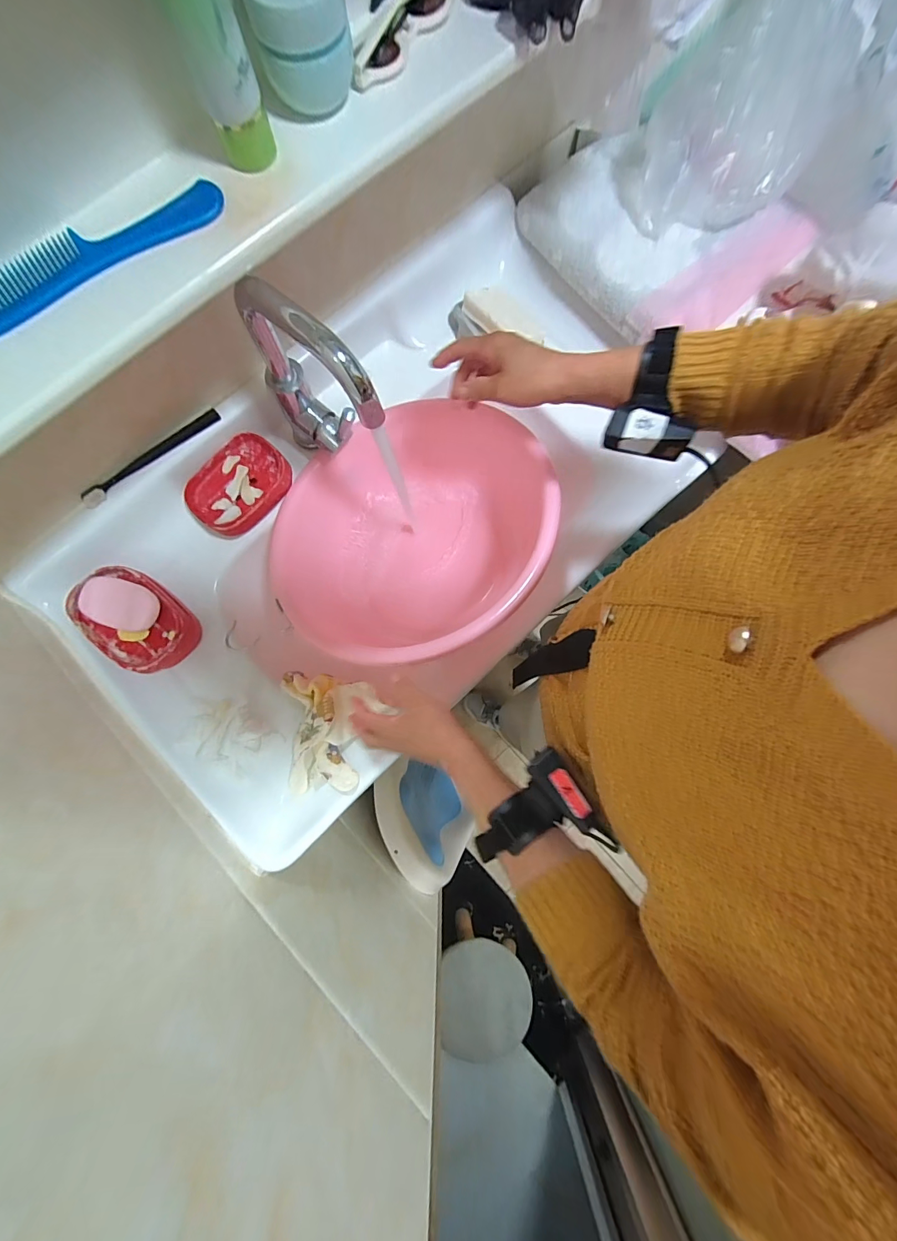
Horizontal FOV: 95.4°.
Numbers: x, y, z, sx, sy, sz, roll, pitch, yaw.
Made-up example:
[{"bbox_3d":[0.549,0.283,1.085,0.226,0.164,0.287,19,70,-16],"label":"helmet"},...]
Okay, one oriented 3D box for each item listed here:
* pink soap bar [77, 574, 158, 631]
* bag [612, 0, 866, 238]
[{"bbox_3d":[-0.380,-0.019,0.472,0.081,0.016,0.053,15,81,-8],"label":"pink soap bar"},{"bbox_3d":[0.308,-0.575,0.438,0.185,0.198,0.144,-7,79,0],"label":"bag"}]

